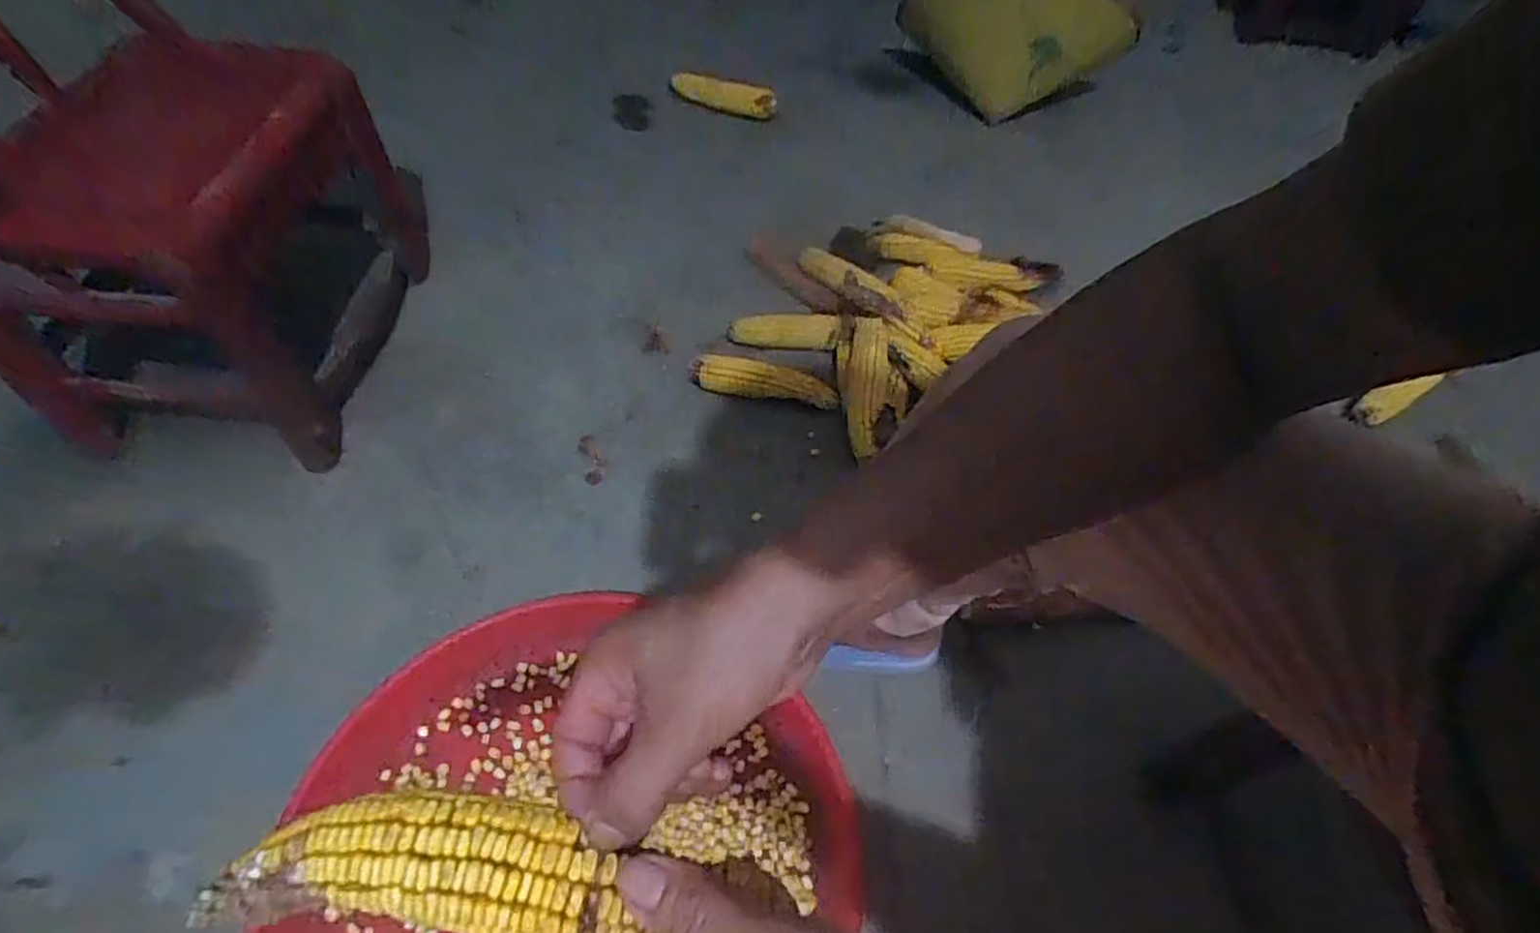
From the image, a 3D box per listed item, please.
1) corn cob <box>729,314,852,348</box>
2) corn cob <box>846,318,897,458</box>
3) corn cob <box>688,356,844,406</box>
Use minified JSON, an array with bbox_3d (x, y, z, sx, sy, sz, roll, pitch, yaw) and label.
[{"bbox_3d":[0.028,-0.199,1.041,0.175,0.045,0.038,1,53,-4],"label":"corn cob"},{"bbox_3d":[0.133,-0.107,0.943,0.062,0.042,0.201,5,74,-1],"label":"corn cob"},{"bbox_3d":[-0.008,-0.121,0.976,0.201,0.041,0.050,7,53,0],"label":"corn cob"}]

